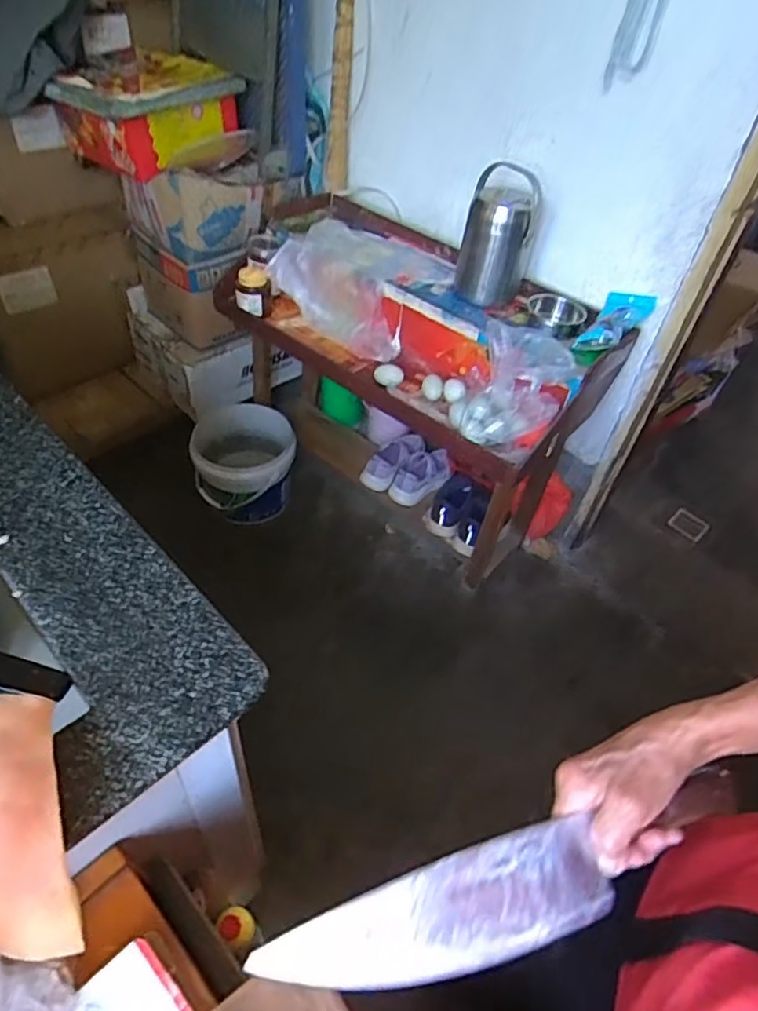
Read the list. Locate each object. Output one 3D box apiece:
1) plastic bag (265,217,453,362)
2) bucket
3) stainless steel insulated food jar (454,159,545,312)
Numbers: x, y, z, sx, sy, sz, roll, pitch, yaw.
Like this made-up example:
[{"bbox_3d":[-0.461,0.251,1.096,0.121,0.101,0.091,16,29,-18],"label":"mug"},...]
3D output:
[{"bbox_3d":[-0.042,-0.494,1.374,0.354,0.172,0.233,28,49,19],"label":"plastic bag"},{"bbox_3d":[-0.347,-0.107,1.574,0.257,0.205,0.241,-4,47,-11],"label":"bucket"},{"bbox_3d":[0.247,-0.553,1.249,0.137,0.222,0.158,14,46,7],"label":"stainless steel insulated food jar"}]

